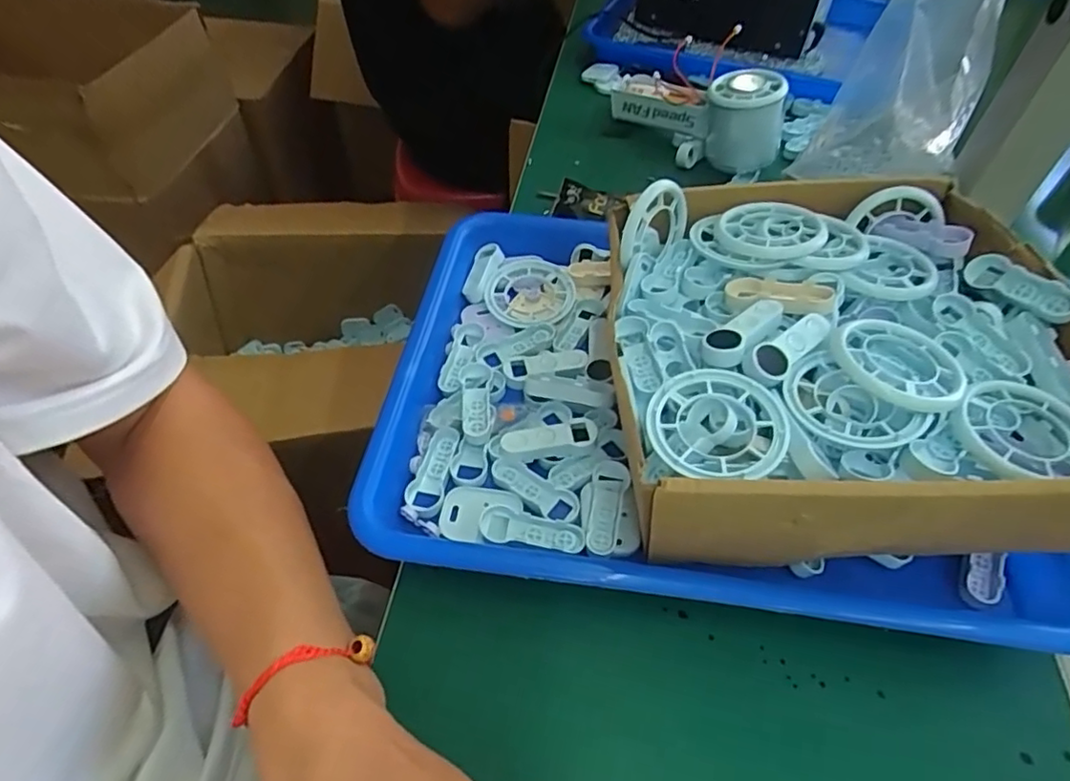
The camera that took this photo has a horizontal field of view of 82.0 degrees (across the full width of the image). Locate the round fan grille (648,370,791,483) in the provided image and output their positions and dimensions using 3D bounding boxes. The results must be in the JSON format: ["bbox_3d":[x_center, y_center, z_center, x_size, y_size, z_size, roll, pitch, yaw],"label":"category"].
[{"bbox_3d":[0.076,0.013,0.257,0.055,0.009,0.053,1,51,-1],"label":"round fan grille"}]

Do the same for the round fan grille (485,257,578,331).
[{"bbox_3d":[-0.003,-0.064,0.397,0.057,0.008,0.056,1,51,-1],"label":"round fan grille"}]

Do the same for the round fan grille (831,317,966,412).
[{"bbox_3d":[0.160,-0.012,0.268,0.053,0.011,0.053,1,51,-1],"label":"round fan grille"}]

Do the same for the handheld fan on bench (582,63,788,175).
[{"bbox_3d":[0.117,-0.262,0.527,0.060,0.077,0.223,-29,58,-23],"label":"handheld fan on bench"}]

